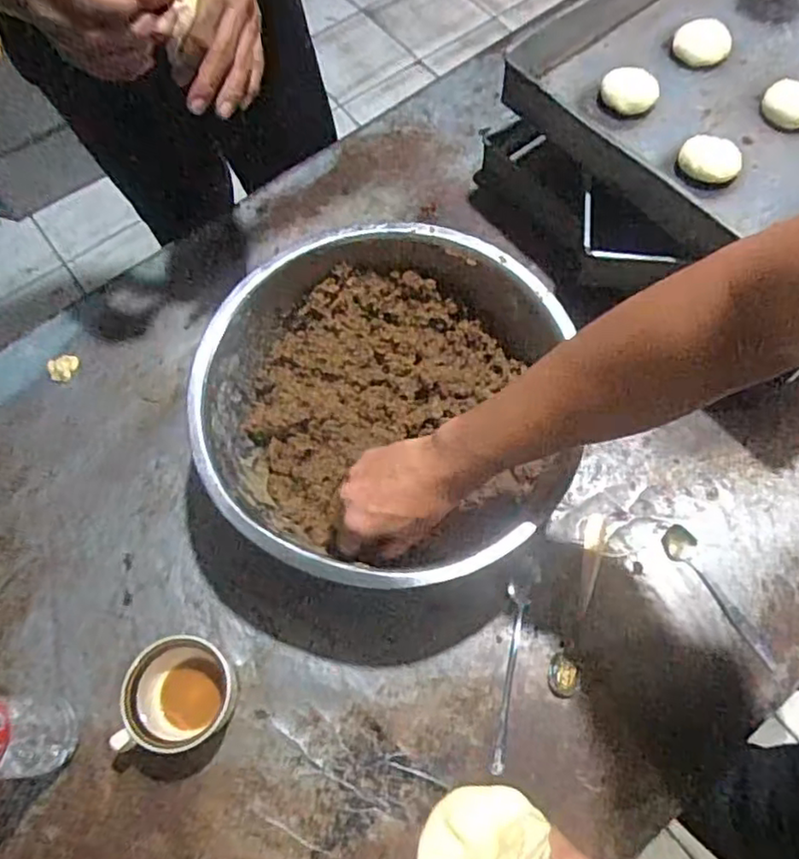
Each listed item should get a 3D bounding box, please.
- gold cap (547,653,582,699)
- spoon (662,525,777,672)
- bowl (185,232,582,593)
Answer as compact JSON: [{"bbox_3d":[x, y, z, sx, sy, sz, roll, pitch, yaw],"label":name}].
[{"bbox_3d":[0.151,0.224,0.598,0.030,0.004,0.038,8,68,5],"label":"gold cap"},{"bbox_3d":[0.305,0.154,0.615,0.024,0.023,0.149,-35,70,-12],"label":"spoon"},{"bbox_3d":[-0.024,-0.025,0.632,0.305,0.105,0.338,14,68,8],"label":"bowl"}]

